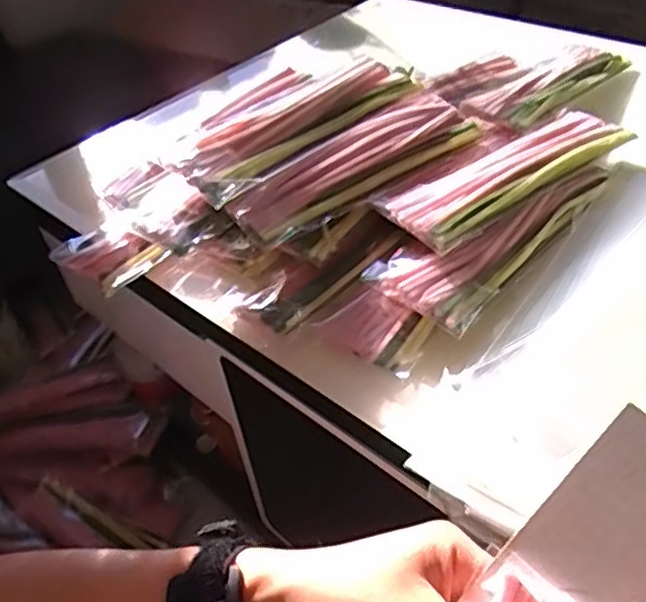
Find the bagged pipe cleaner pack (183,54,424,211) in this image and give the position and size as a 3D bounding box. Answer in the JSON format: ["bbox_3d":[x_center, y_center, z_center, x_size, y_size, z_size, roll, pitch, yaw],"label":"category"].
[{"bbox_3d":[-0.019,-0.193,0.670,0.089,0.041,0.321,28,53,31],"label":"bagged pipe cleaner pack"}]

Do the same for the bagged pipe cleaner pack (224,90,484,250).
[{"bbox_3d":[0.042,-0.141,0.645,0.309,0.041,0.079,-37,51,-28],"label":"bagged pipe cleaner pack"}]

